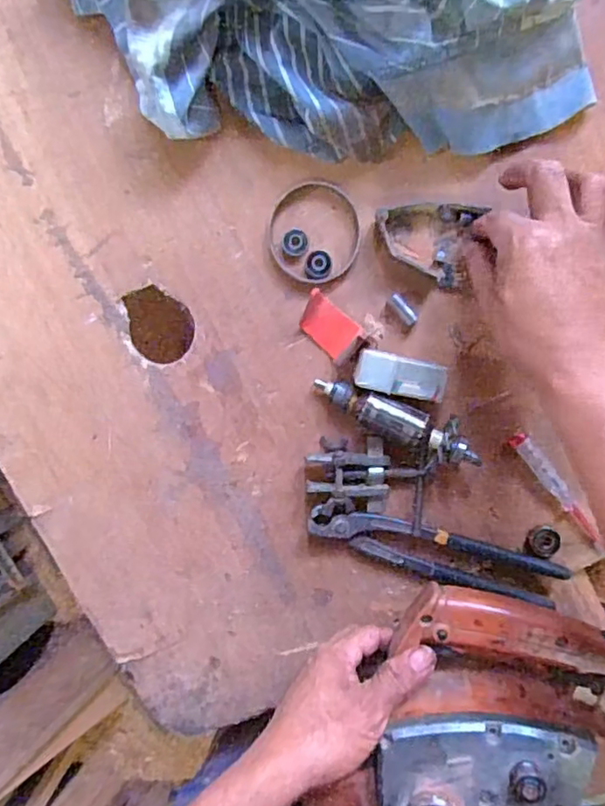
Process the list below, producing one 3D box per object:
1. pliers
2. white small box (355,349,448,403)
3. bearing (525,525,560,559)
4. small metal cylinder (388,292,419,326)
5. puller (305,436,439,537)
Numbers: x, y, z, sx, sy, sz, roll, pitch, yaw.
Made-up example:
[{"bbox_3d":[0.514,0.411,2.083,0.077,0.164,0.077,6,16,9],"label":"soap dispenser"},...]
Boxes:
[{"bbox_3d":[0.111,0.129,0.503,0.216,0.019,0.046,17,99,0],"label":"pliers"},{"bbox_3d":[0.077,-0.022,0.478,0.068,0.033,0.030,13,99,1],"label":"white small box"},{"bbox_3d":[0.203,0.116,0.500,0.025,0.005,0.027,0,99,3],"label":"bearing"},{"bbox_3d":[0.081,-0.075,0.479,0.012,0.010,0.029,-43,94,8],"label":"small metal cylinder"},{"bbox_3d":[0.055,0.063,0.492,0.100,0.026,0.069,9,99,1],"label":"puller"}]

